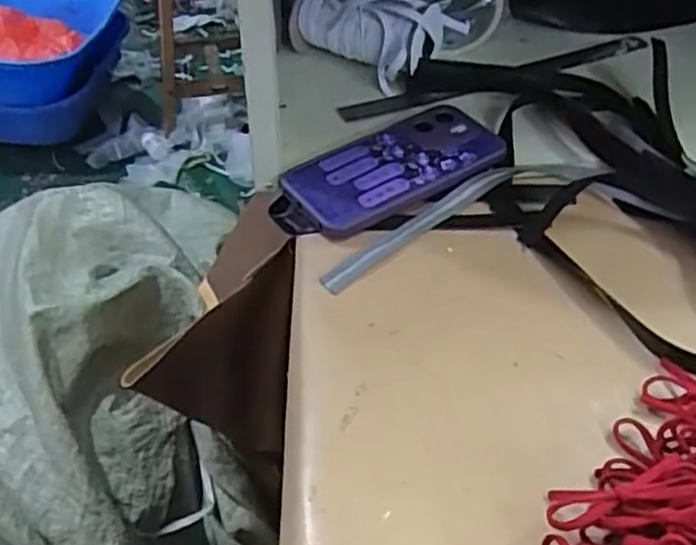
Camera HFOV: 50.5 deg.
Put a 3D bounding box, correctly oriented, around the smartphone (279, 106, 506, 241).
[{"bbox_3d":[0.037,-0.083,0.567,0.173,0.012,0.082,-27,54,-22],"label":"smartphone"}]

